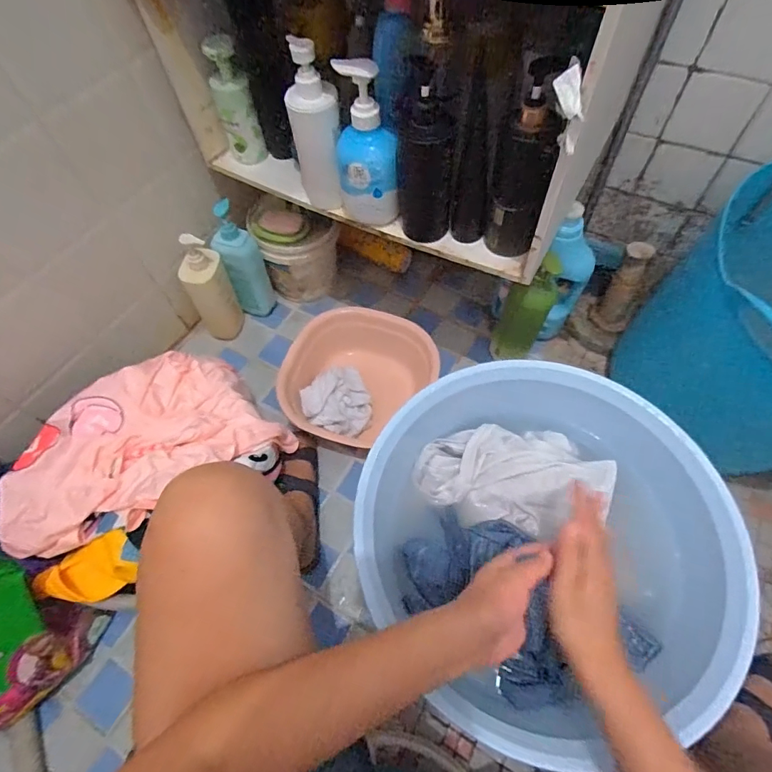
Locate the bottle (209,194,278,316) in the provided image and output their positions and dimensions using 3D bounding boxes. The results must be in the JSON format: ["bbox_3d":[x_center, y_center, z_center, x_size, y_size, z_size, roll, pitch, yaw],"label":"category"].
[{"bbox_3d":[-0.288,-0.246,0.893,0.078,0.250,0.050,-20,62,-9],"label":"bottle"}]

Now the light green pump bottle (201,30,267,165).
[{"bbox_3d":[-0.230,-0.426,0.673,0.055,0.162,0.050,-20,62,-9],"label":"light green pump bottle"}]

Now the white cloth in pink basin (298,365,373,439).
[{"bbox_3d":[-0.090,0.035,0.830,0.123,0.054,0.131,-26,63,-11],"label":"white cloth in pink basin"}]

